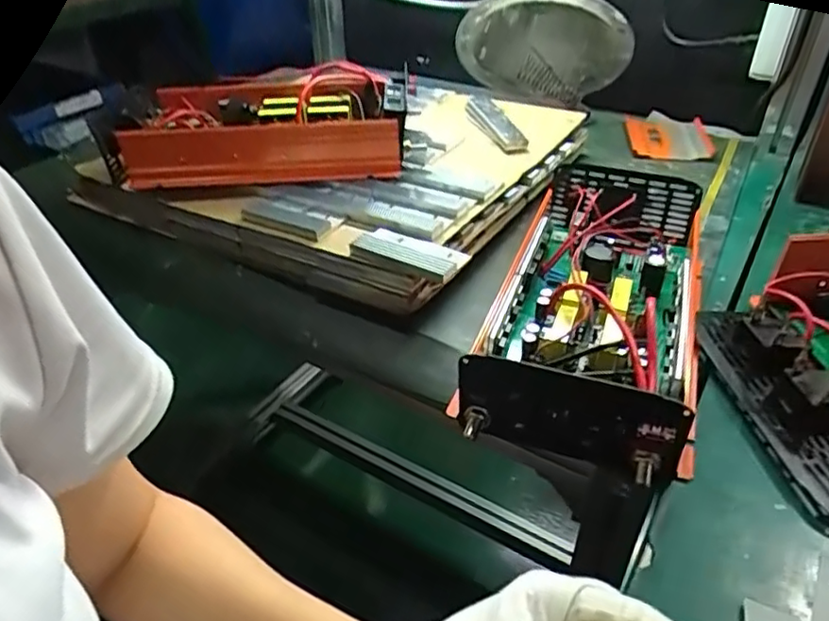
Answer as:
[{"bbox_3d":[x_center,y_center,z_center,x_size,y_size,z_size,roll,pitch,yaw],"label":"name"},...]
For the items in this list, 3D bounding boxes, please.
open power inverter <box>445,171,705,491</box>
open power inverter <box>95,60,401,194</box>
[{"bbox_3d":[0.145,-0.013,0.476,0.140,0.080,0.302,12,39,17],"label":"open power inverter"},{"bbox_3d":[-0.157,-0.188,0.629,0.294,0.069,0.141,-2,37,0],"label":"open power inverter"}]

